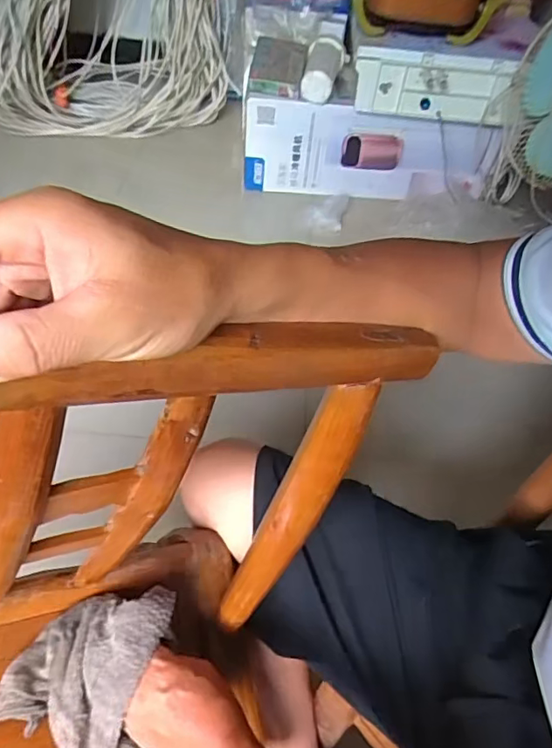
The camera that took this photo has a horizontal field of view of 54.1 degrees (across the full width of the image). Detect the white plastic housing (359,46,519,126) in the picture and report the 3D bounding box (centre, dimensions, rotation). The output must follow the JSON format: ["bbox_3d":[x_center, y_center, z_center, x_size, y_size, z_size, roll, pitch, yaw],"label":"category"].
[{"bbox_3d":[0.435,-0.784,1.481,0.415,0.175,0.044,2,49,-3],"label":"white plastic housing"}]

